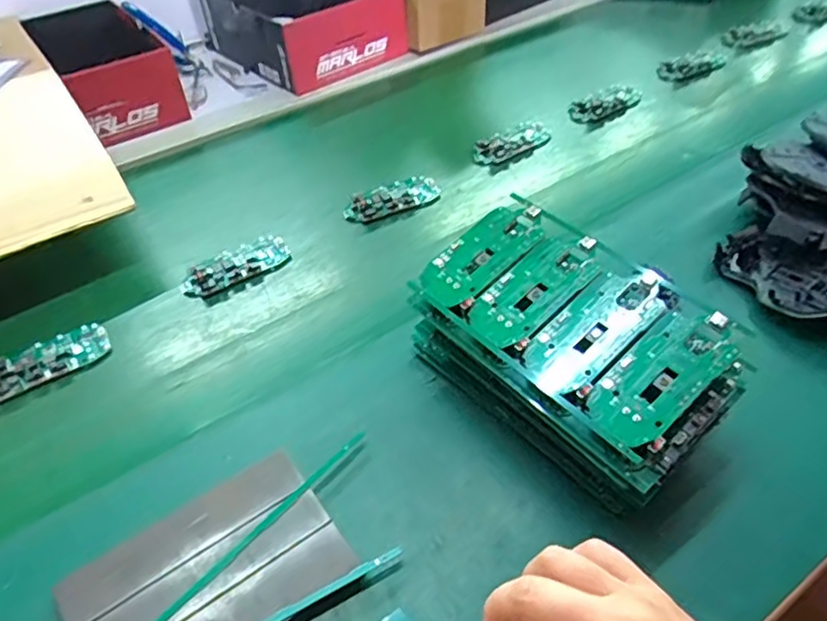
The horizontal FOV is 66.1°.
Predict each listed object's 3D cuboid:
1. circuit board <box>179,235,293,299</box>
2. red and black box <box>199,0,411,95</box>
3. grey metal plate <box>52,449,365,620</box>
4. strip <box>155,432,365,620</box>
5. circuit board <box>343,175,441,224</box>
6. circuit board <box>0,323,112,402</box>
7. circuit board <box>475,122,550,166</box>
[{"bbox_3d":[-0.163,-0.040,0.580,0.099,0.009,0.044,-28,49,-23],"label":"circuit board"},{"bbox_3d":[-0.150,-0.403,0.866,0.191,0.105,0.223,-29,49,-24],"label":"red and black box"},{"bbox_3d":[-0.119,0.154,0.369,0.148,0.015,0.094,-28,49,-23],"label":"grey metal plate"},{"bbox_3d":[-0.098,0.135,0.379,0.007,0.004,0.188,30,53,30],"label":"strip"},{"bbox_3d":[-0.022,-0.112,0.642,0.097,0.010,0.048,-21,46,-17],"label":"circuit board"},{"bbox_3d":[-0.296,0.037,0.506,0.098,0.010,0.044,-25,48,-21],"label":"circuit board"},{"bbox_3d":[0.109,-0.186,0.703,0.099,0.018,0.042,-28,49,-23],"label":"circuit board"}]

